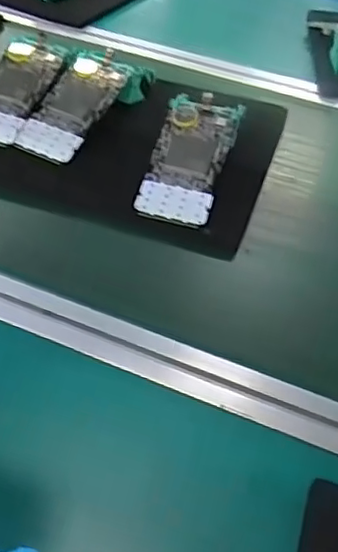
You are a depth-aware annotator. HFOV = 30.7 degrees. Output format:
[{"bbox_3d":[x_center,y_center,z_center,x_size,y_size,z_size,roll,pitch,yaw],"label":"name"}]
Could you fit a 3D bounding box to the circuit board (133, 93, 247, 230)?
[{"bbox_3d":[0.019,-0.112,0.585,0.069,0.012,0.144,16,68,7],"label":"circuit board"}]

